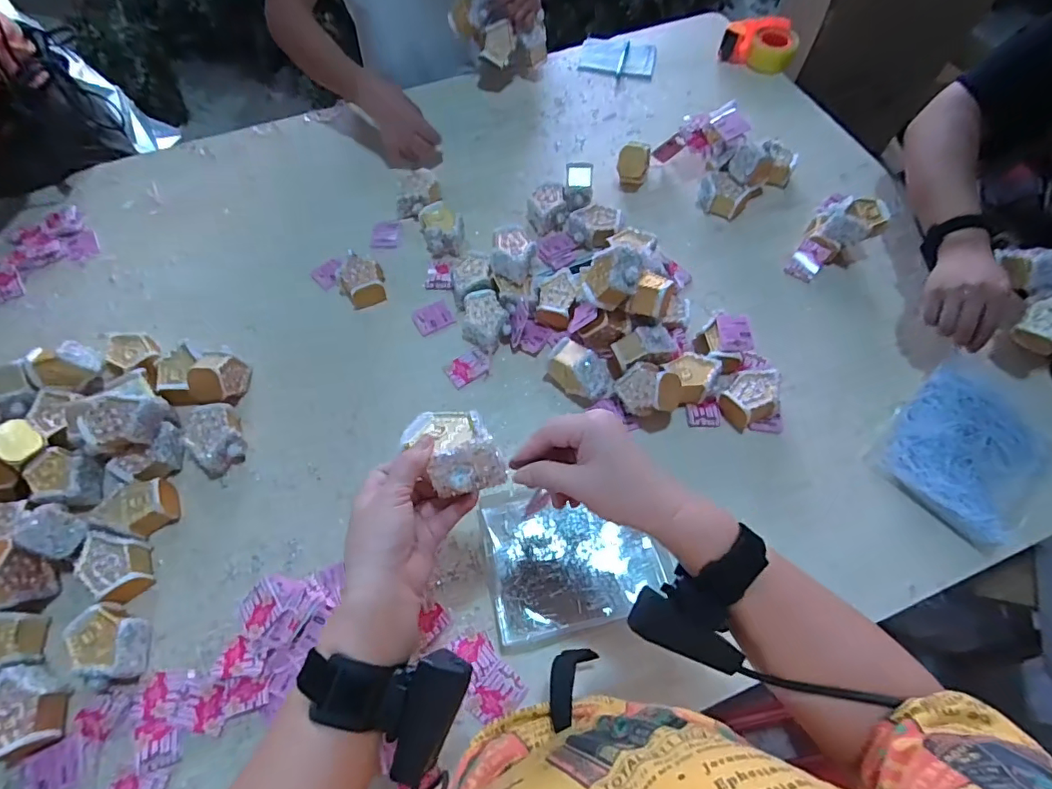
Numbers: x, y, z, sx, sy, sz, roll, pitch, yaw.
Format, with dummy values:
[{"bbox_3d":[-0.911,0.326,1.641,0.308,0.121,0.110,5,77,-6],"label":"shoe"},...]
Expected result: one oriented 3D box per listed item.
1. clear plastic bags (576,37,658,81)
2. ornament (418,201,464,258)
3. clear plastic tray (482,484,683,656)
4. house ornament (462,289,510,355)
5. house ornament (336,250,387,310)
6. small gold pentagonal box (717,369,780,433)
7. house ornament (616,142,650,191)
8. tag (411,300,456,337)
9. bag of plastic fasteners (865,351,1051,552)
[{"bbox_3d":[0.200,-0.738,1.121,0.157,0.009,0.127,12,64,6],"label":"clear plastic bags"},{"bbox_3d":[-0.139,-0.277,0.859,0.072,0.052,0.079,-13,64,-7],"label":"ornament"},{"bbox_3d":[0.057,0.192,0.632,0.208,0.013,0.174,-13,64,-6],"label":"clear plastic tray"},{"bbox_3d":[-0.060,-0.108,0.773,0.069,0.043,0.095,-8,64,-4],"label":"house ornament"},{"bbox_3d":[-0.259,-0.176,0.808,0.069,0.050,0.075,-22,66,-11],"label":"house ornament"},{"bbox_3d":[0.310,0.004,0.708,0.078,0.048,0.066,-31,67,-15],"label":"small gold pentagonal box"},{"bbox_3d":[0.189,-0.404,0.910,0.053,0.072,0.041,14,64,7],"label":"house ornament"},{"bbox_3d":[-0.145,-0.122,0.805,0.059,0.004,0.050,-27,66,-13],"label":"tag"},{"bbox_3d":[0.592,0.075,0.691,0.227,0.029,0.190,-40,70,-18],"label":"bag of plastic fasteners"}]

